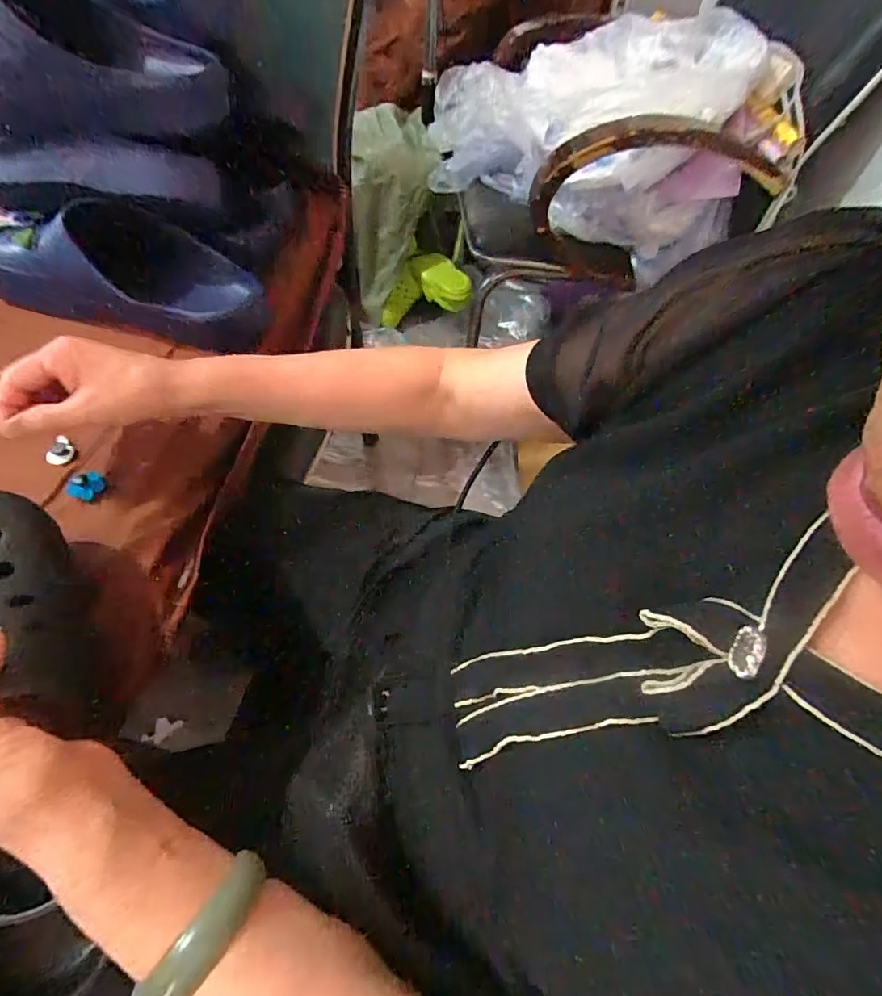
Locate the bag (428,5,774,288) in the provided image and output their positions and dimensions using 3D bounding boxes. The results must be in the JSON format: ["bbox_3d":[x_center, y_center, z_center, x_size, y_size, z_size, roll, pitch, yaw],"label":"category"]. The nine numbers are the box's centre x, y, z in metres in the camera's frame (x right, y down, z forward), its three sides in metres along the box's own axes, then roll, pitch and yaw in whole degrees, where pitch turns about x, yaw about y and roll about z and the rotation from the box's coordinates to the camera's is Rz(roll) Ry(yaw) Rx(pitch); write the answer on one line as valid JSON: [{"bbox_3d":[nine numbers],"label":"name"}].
[{"bbox_3d":[0.274,-0.693,0.913,0.569,0.256,0.405,3,57,-3],"label":"bag"}]

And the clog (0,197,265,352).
[{"bbox_3d":[-0.336,-0.237,0.487,0.288,0.091,0.105,10,57,2],"label":"clog"}]

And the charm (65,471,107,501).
[{"bbox_3d":[-0.282,-0.010,0.386,0.023,0.008,0.025,2,57,-3],"label":"charm"}]

